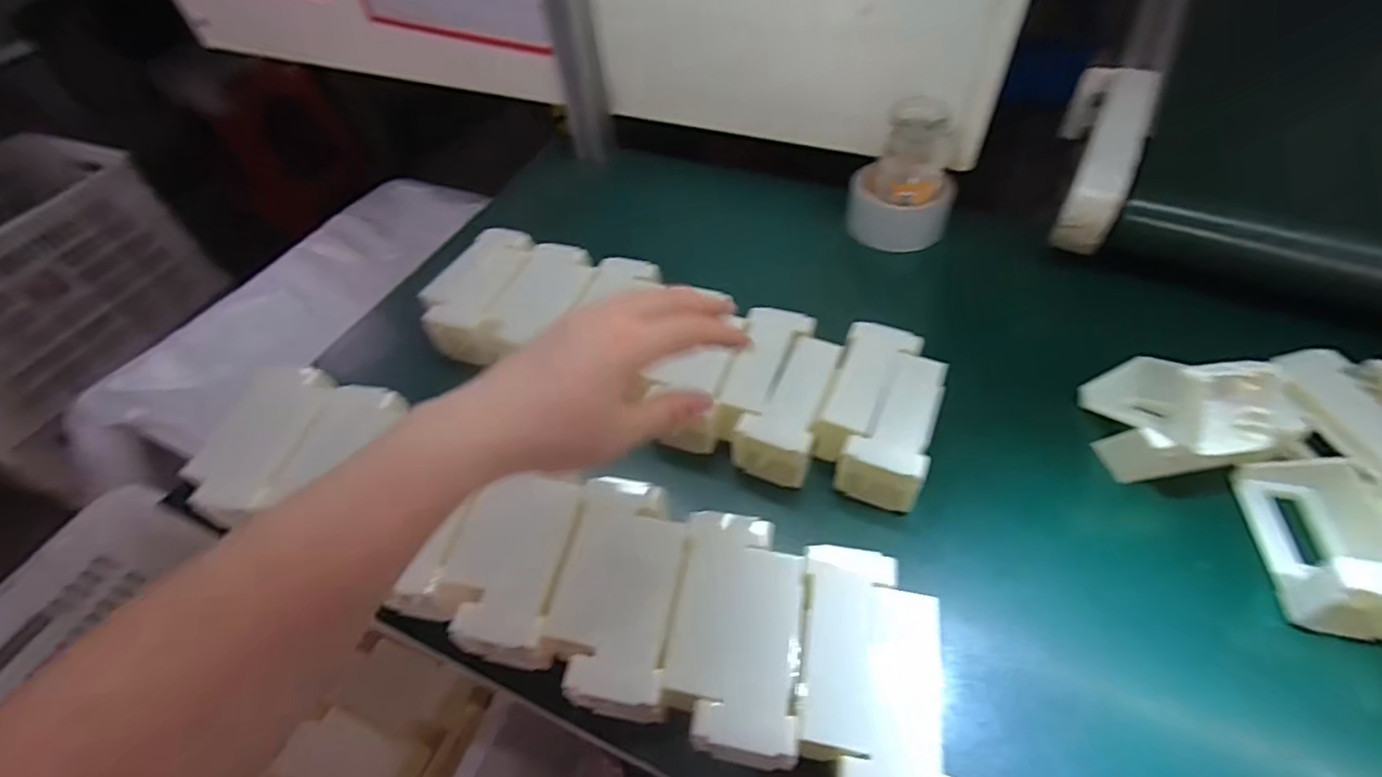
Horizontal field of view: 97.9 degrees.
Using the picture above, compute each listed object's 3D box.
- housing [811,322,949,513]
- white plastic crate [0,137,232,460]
[{"bbox_3d":[0.144,0.015,0.455,0.079,0.050,0.131,17,55,18],"label":"housing"},{"bbox_3d":[-1.323,-0.199,1.204,0.323,0.307,0.546,20,56,20],"label":"white plastic crate"}]

